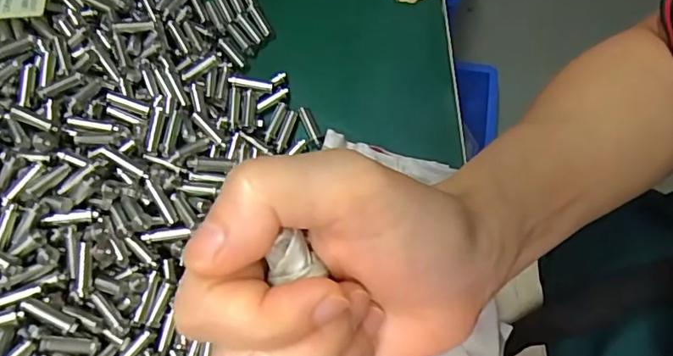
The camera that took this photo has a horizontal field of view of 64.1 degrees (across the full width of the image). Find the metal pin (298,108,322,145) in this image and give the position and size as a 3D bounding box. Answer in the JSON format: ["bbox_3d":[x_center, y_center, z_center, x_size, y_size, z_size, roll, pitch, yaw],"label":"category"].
[{"bbox_3d":[-0.012,-0.025,0.246,0.004,0.004,0.020,-24,69,-7],"label":"metal pin"}]

